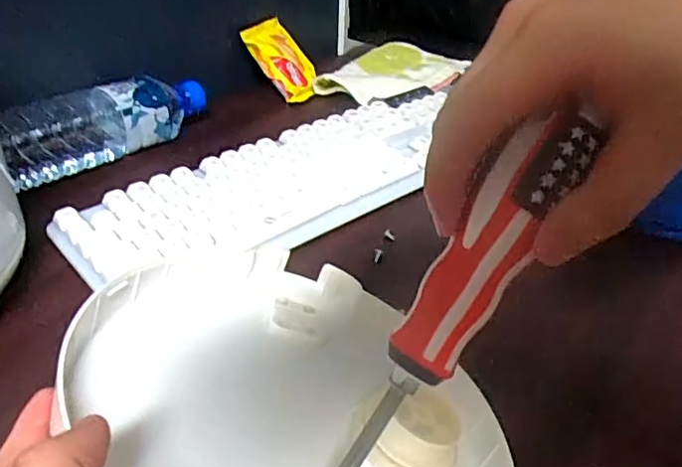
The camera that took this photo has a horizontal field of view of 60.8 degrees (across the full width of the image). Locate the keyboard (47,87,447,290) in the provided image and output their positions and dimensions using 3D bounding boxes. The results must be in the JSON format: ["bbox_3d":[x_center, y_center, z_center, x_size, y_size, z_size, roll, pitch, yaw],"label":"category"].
[{"bbox_3d":[-0.027,-0.048,0.500,0.388,0.032,0.122,-27,47,-36],"label":"keyboard"}]

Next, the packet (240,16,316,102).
[{"bbox_3d":[-0.066,-0.200,0.672,0.061,0.012,0.100,-39,98,-32],"label":"packet"}]

